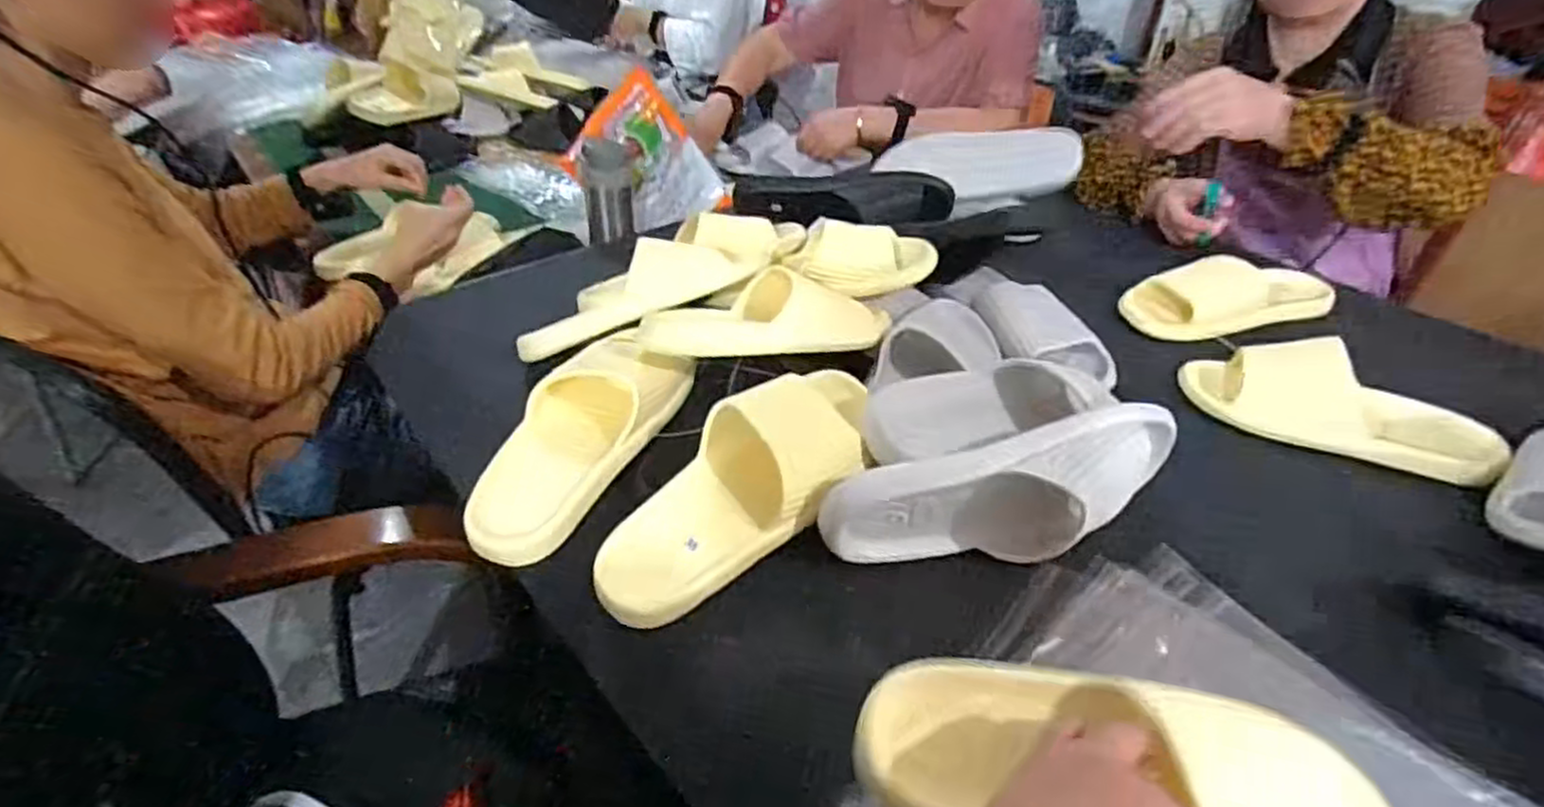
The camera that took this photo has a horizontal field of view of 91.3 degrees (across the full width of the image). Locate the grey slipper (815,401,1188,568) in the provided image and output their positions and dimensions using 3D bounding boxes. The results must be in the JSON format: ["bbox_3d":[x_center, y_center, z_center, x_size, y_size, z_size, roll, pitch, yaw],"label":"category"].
[{"bbox_3d":[0.173,0.069,0.528,0.269,0.093,0.073,-10,39,-15],"label":"grey slipper"}]

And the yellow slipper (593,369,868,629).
[{"bbox_3d":[-0.016,0.057,0.552,0.260,0.074,0.096,-42,53,-19],"label":"yellow slipper"}]

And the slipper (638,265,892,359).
[{"bbox_3d":[-0.005,-0.085,0.667,0.215,0.061,0.084,-4,38,-7],"label":"slipper"}]

